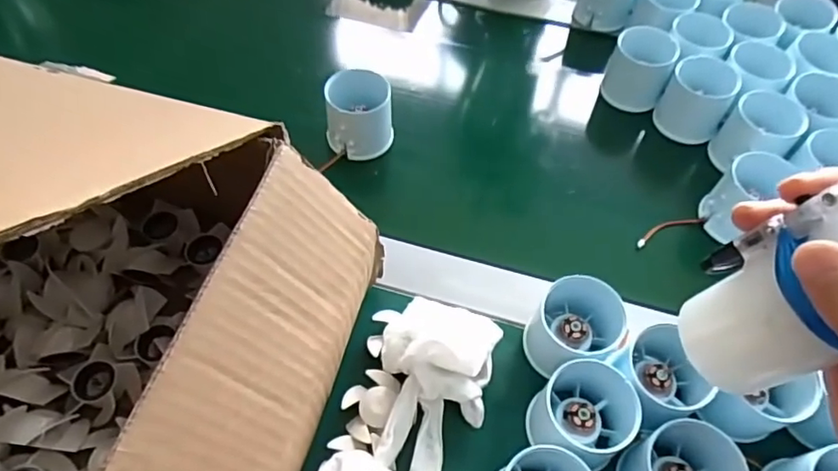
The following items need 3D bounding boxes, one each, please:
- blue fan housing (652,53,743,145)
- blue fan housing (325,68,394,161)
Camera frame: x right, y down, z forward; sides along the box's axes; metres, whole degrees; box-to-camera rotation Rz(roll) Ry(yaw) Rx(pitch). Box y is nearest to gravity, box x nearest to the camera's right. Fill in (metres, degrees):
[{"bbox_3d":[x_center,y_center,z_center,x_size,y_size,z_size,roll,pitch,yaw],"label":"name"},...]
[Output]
[{"bbox_3d":[0.235,-0.117,0.484,0.051,0.051,0.049,1,57,-2],"label":"blue fan housing"},{"bbox_3d":[-0.047,-0.096,0.458,0.051,0.054,0.043,-2,57,-4],"label":"blue fan housing"}]

